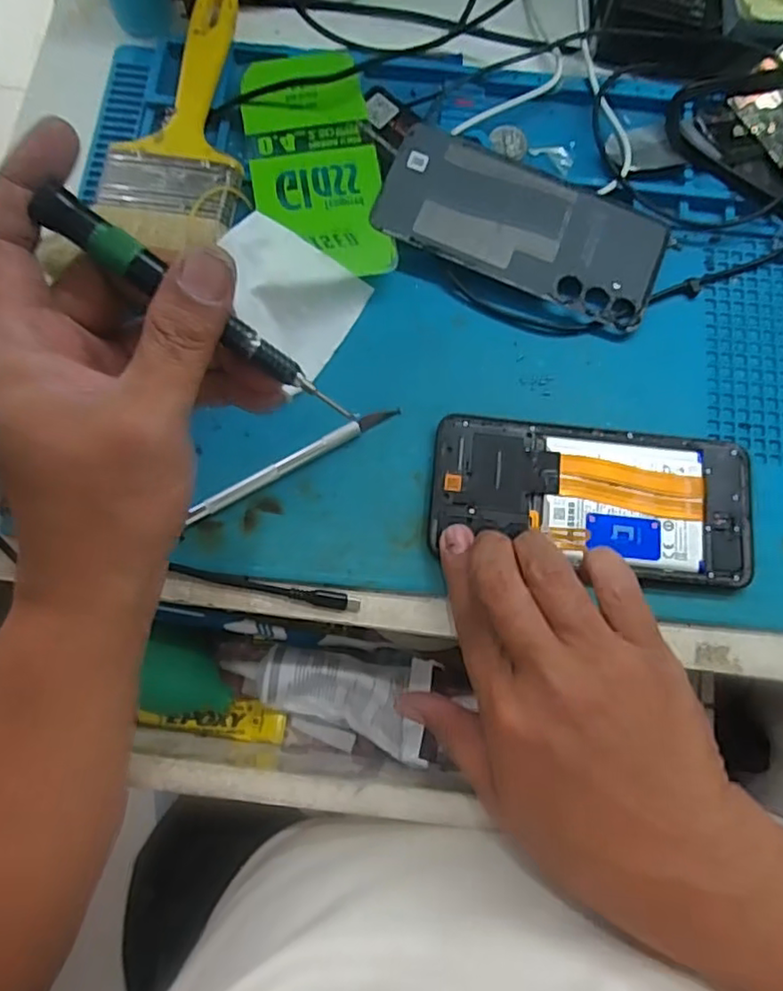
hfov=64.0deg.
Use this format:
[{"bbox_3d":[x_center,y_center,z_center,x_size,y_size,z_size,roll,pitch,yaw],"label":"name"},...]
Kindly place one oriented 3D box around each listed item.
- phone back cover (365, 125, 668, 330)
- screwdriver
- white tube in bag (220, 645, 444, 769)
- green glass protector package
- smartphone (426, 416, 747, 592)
[{"bbox_3d":[0.074,-0.153,0.350,0.159,0.008,0.077,22,77,4],"label":"phone back cover"},{"bbox_3d":[-0.068,-0.068,0.232,0.129,0.009,0.013,34,80,-10],"label":"screwdriver"},{"bbox_3d":[-0.037,0.116,0.372,0.119,0.032,0.054,11,76,2],"label":"white tube in bag"},{"bbox_3d":[-0.043,-0.190,0.351,0.069,0.007,0.150,-10,77,-4],"label":"green glass protector package"},{"bbox_3d":[0.103,-0.001,0.320,0.160,0.005,0.072,11,79,1],"label":"smartphone"}]

